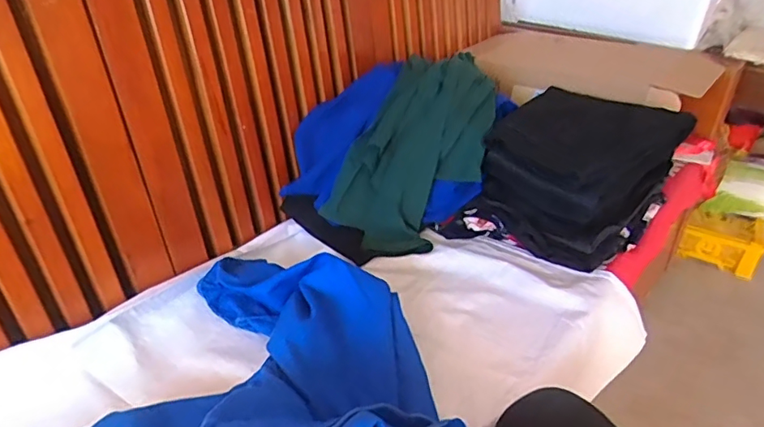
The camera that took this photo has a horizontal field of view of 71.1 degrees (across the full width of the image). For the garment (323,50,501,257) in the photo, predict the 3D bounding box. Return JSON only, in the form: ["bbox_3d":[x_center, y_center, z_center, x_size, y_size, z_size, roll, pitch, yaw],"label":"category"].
[{"bbox_3d":[0.056,-0.104,0.869,0.222,0.222,0.293,10,35,13],"label":"garment"}]

